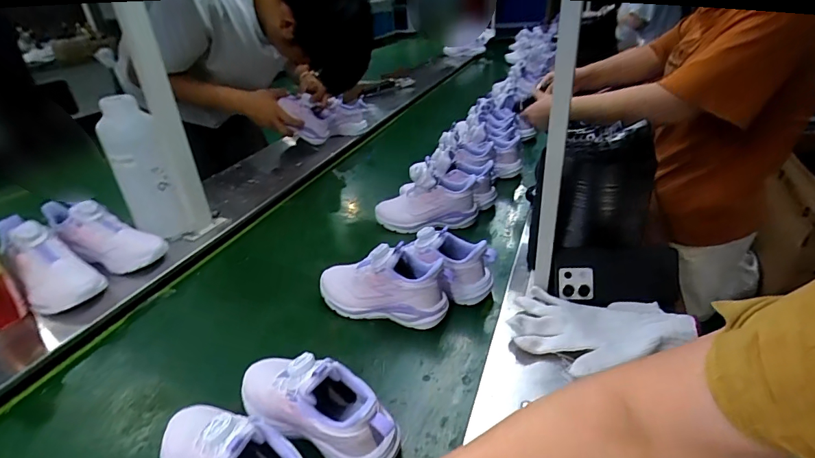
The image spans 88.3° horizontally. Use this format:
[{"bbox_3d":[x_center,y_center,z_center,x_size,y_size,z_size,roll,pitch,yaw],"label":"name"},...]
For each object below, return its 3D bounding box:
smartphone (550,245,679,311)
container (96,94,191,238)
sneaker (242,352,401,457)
[{"bbox_3d":[0.286,0.064,0.585,0.162,0.013,0.084,2,73,10],"label":"smartphone"},{"bbox_3d":[-0.496,-0.092,0.794,0.084,0.292,0.065,-21,31,-31],"label":"container"},{"bbox_3d":[-0.115,0.184,0.454,0.215,0.104,0.085,11,30,28],"label":"sneaker"}]

